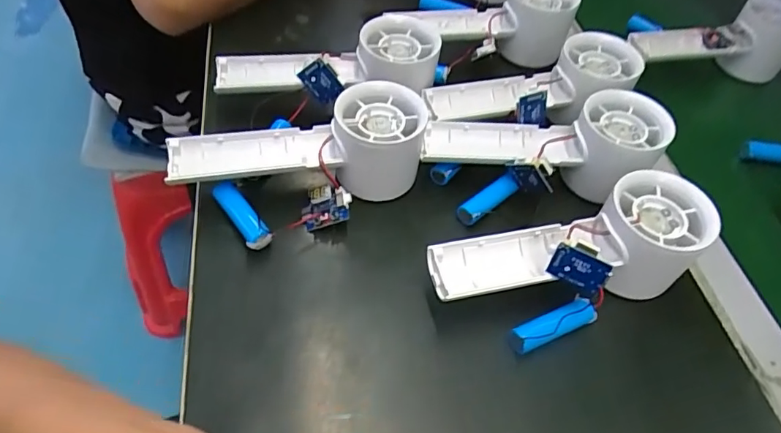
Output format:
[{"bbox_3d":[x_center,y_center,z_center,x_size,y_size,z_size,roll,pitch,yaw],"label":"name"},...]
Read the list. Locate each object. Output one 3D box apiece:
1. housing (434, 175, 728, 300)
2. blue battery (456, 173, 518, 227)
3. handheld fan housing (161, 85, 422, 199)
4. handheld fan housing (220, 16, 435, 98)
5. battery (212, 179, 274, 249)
[{"bbox_3d":[0.101,0.016,0.307,0.160,0.052,0.056,-5,52,-10],"label":"housing"},{"bbox_3d":[0.065,-0.010,0.352,0.047,0.015,0.014,-31,60,-27],"label":"blue battery"},{"bbox_3d":[-0.059,-0.045,0.341,0.153,0.056,0.057,-1,52,-7],"label":"handheld fan housing"},{"bbox_3d":[-0.044,-0.106,0.380,0.159,0.040,0.066,-4,52,-9],"label":"handheld fan housing"},{"bbox_3d":[-0.089,0.000,0.321,0.015,0.014,0.051,-28,59,-25],"label":"battery"}]

